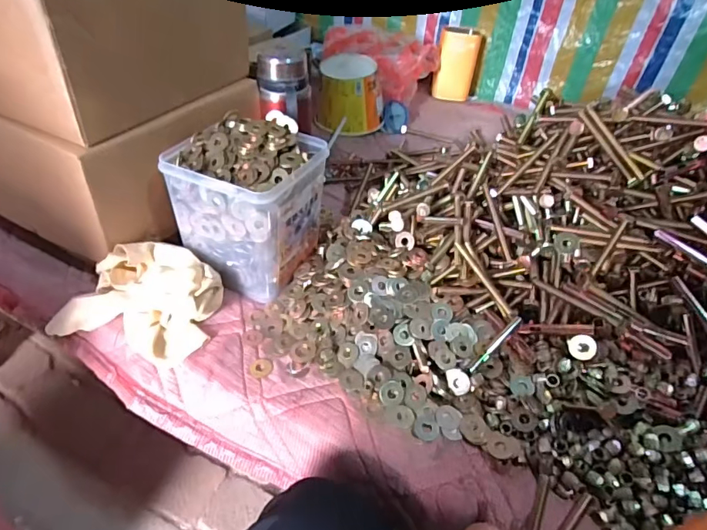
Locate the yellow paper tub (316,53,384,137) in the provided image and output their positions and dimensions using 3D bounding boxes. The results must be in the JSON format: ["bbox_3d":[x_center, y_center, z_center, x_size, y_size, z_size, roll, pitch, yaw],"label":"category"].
[{"bbox_3d":[-0.004,-0.323,0.909,0.125,0.109,0.122,5,42,-1],"label":"yellow paper tub"}]

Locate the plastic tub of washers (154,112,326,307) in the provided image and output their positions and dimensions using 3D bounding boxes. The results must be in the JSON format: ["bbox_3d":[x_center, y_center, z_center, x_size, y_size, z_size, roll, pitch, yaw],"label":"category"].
[{"bbox_3d":[-0.124,-0.078,0.589,0.138,0.158,0.143,22,45,17],"label":"plastic tub of washers"}]

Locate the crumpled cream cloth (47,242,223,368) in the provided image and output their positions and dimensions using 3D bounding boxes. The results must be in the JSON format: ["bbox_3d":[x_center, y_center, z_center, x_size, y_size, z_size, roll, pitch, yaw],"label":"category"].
[{"bbox_3d":[-0.243,0.031,0.548,0.178,0.056,0.122,16,43,12],"label":"crumpled cream cloth"}]

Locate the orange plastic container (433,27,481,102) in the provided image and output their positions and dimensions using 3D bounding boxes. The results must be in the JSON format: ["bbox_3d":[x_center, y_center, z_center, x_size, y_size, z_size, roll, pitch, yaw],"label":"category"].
[{"bbox_3d":[0.225,-0.443,1.048,0.083,0.133,0.073,8,42,3],"label":"orange plastic container"}]

